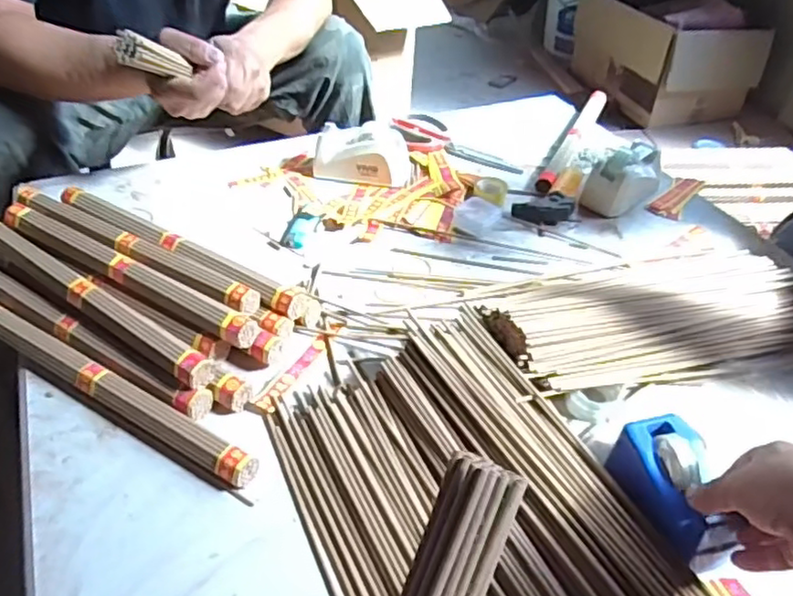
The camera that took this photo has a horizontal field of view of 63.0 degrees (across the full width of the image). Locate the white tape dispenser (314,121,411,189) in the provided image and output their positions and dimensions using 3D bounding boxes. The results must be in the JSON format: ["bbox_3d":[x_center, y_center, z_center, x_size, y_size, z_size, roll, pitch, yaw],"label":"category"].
[{"bbox_3d":[-0.042,-0.182,0.810,0.120,0.056,0.055,5,41,3],"label":"white tape dispenser"}]

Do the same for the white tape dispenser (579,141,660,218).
[{"bbox_3d":[0.283,-0.151,0.794,0.118,0.056,0.054,-29,50,-31],"label":"white tape dispenser"}]

